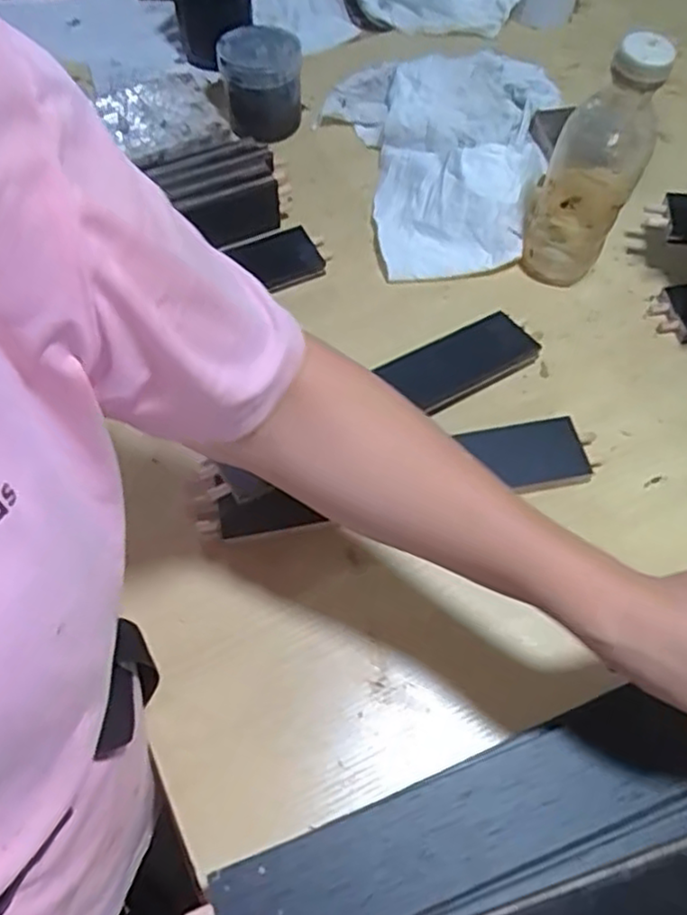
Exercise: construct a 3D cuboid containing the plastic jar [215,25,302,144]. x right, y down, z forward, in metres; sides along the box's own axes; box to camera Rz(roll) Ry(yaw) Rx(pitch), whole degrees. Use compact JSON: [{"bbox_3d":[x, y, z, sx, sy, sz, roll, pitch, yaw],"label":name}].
[{"bbox_3d":[-0.083,-0.378,0.727,0.079,0.079,0.081,-2,61,-3],"label":"plastic jar"}]

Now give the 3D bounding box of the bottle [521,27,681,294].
[{"bbox_3d":[0.200,-0.236,0.574,0.072,0.199,0.061,20,62,9],"label":"bottle"}]

